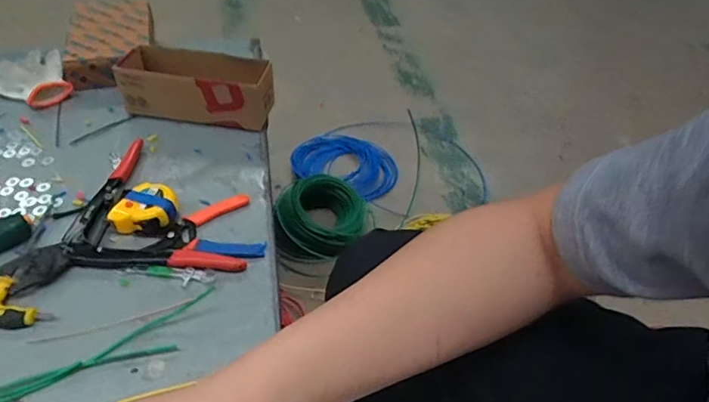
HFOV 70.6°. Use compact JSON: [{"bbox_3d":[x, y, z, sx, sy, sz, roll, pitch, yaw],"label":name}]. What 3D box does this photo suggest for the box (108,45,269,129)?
[{"bbox_3d":[-0.245,-0.186,0.794,0.236,0.074,0.090,9,45,6],"label":"box"}]

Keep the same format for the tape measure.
[{"bbox_3d":[-0.265,0.010,0.642,0.067,0.033,0.068,6,45,4],"label":"tape measure"}]

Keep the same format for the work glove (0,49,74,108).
[{"bbox_3d":[-0.549,-0.208,0.840,0.119,0.032,0.148,-28,52,-27],"label":"work glove"}]

